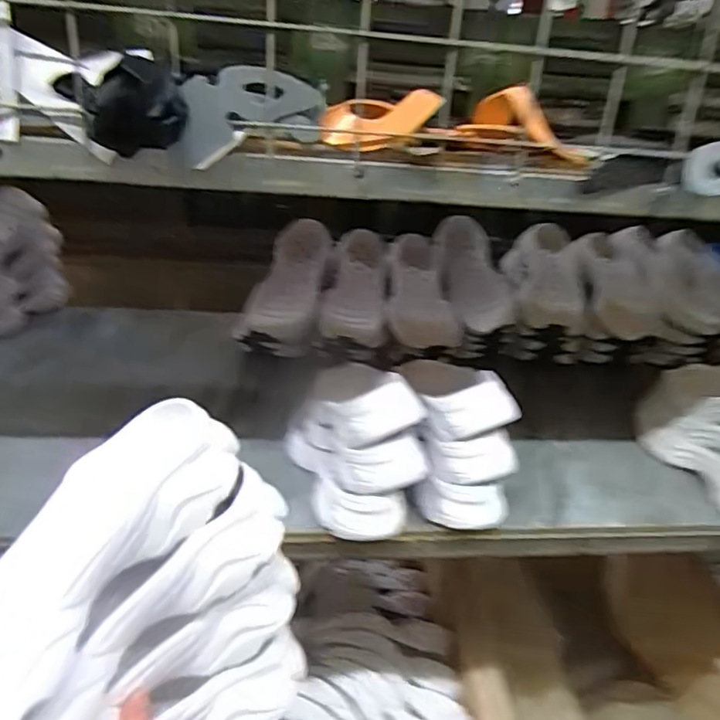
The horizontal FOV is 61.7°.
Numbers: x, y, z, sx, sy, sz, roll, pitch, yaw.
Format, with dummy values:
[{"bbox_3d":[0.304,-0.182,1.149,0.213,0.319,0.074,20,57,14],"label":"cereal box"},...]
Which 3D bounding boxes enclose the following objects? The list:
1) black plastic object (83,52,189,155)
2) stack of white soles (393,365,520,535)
[{"bbox_3d":[-0.156,-0.175,0.420,0.066,0.059,0.054,-7,27,-21],"label":"black plastic object"},{"bbox_3d":[0.108,0.090,0.668,0.124,0.146,0.111,6,25,6],"label":"stack of white soles"}]

